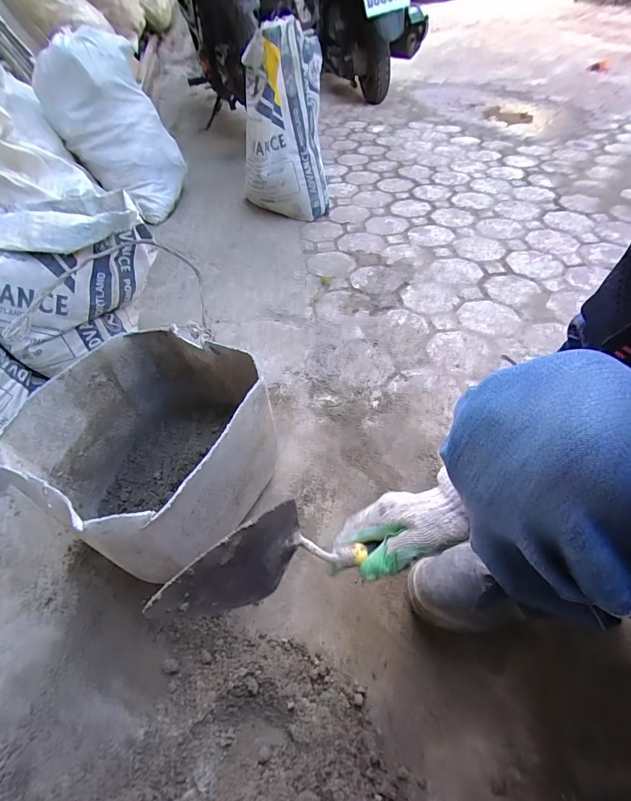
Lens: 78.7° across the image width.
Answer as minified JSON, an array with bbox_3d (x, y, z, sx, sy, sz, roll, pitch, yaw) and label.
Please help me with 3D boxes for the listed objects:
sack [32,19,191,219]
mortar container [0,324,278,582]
[{"bbox_3d":[-0.662,-0.908,1.295,0.279,0.484,0.278,12,51,14],"label":"sack"},{"bbox_3d":[-0.222,0.076,0.568,0.271,0.228,0.281,20,53,20],"label":"mortar container"}]

